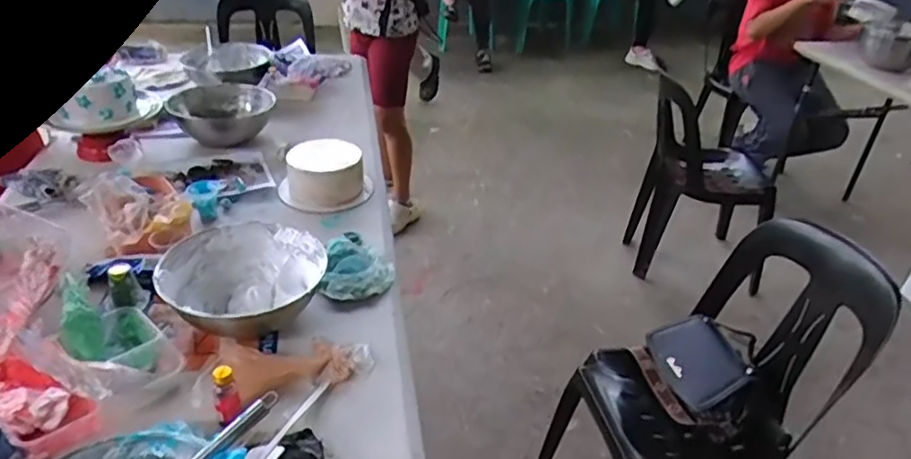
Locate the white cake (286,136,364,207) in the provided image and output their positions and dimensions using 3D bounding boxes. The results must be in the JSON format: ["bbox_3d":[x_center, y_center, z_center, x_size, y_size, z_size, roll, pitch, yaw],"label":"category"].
[{"bbox_3d":[-0.264,-0.110,1.315,0.153,0.098,0.128,-1,32,-10],"label":"white cake"}]

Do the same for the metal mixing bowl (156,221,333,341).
[{"bbox_3d":[-0.325,0.086,0.994,0.208,0.093,0.223,4,32,-2],"label":"metal mixing bowl"}]

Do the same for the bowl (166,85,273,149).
[{"bbox_3d":[-0.553,-0.282,1.556,0.211,0.088,0.211,4,32,-2],"label":"bowl"}]

